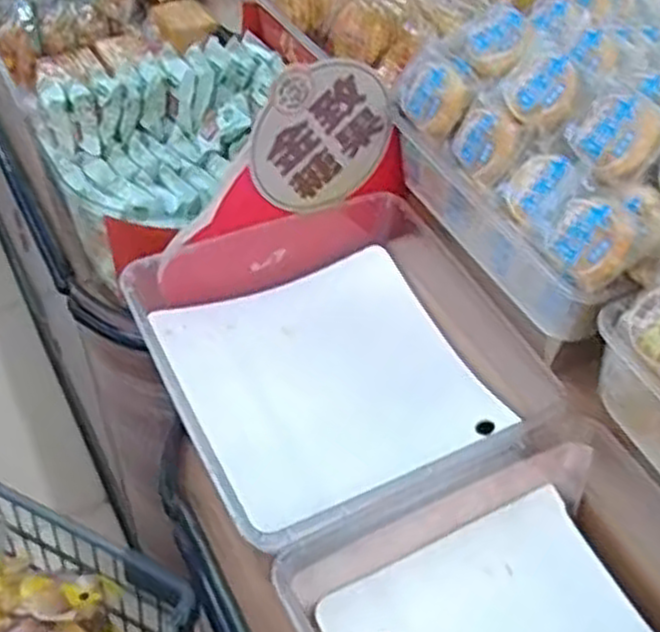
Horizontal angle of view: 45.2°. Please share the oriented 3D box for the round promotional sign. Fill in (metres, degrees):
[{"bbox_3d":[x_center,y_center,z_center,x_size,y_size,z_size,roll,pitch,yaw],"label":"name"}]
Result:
[{"bbox_3d":[-0.007,-0.173,0.775,0.146,0.149,0.010,1,35,-38],"label":"round promotional sign"}]

